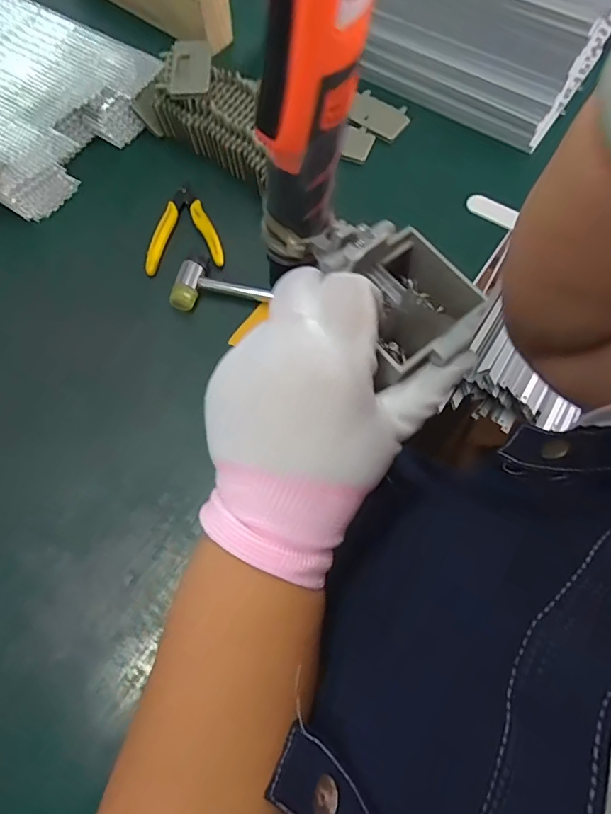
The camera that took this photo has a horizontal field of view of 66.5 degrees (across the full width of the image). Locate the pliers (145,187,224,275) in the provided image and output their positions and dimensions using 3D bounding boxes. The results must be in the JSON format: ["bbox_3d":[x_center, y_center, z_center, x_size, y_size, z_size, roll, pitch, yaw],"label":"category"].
[{"bbox_3d":[-0.131,-0.189,0.496,0.081,0.013,0.106,-7,68,-3],"label":"pliers"}]

